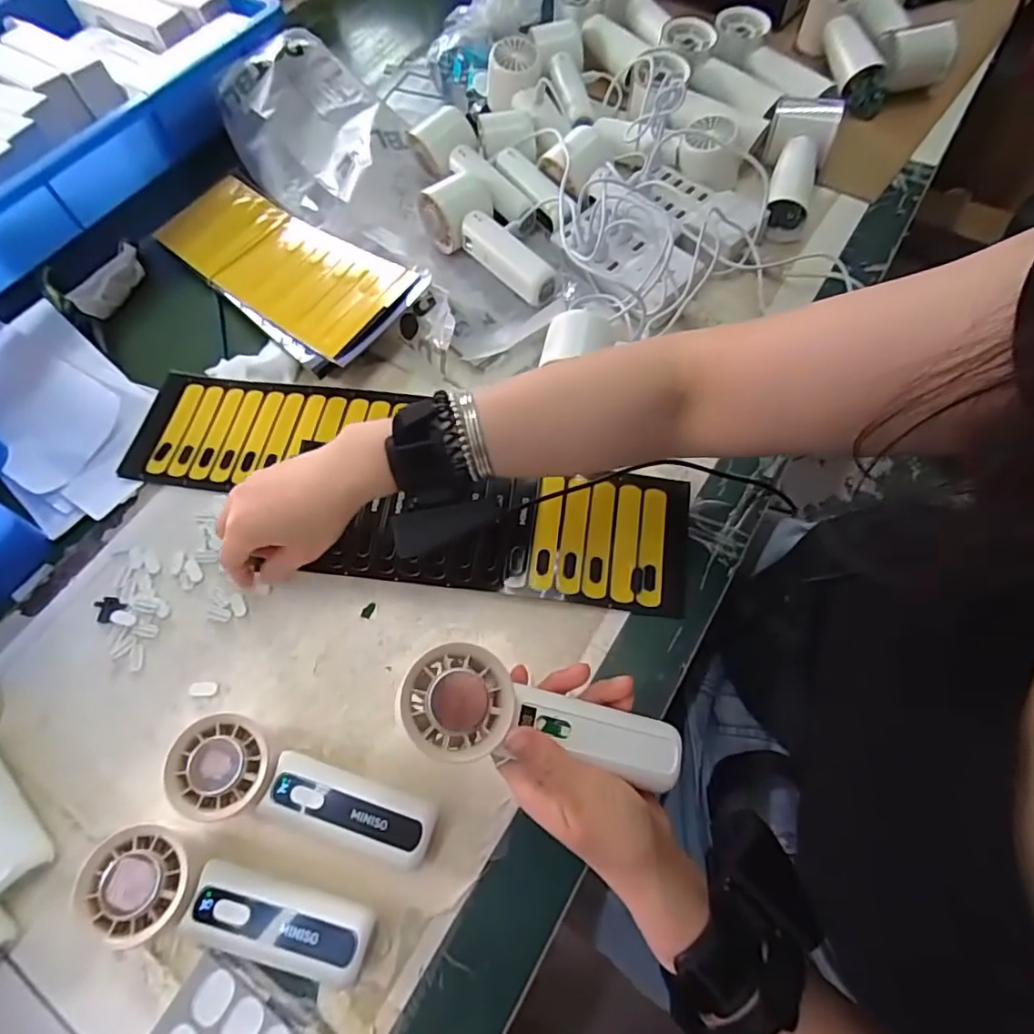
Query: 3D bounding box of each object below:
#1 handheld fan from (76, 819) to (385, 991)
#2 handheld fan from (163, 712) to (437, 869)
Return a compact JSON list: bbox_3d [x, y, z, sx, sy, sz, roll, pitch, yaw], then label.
[{"bbox_3d":[-0.153,0.212,0.324,0.151,0.054,0.052,14,66,10],"label":"handheld fan"},{"bbox_3d":[-0.120,0.159,0.348,0.151,0.054,0.054,10,66,9],"label":"handheld fan"}]

